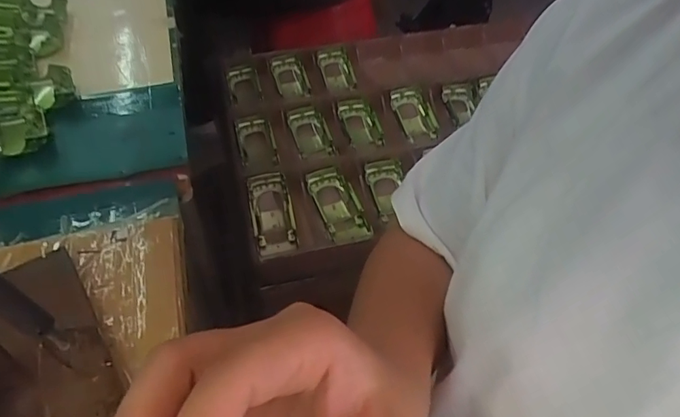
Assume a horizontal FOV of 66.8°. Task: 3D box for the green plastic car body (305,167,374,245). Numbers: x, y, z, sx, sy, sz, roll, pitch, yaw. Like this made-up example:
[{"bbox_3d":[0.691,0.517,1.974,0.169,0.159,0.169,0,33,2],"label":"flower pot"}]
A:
[{"bbox_3d":[-0.001,0.003,0.691,0.051,0.035,0.136,-15,49,-17],"label":"green plastic car body"}]

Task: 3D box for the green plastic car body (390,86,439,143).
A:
[{"bbox_3d":[0.121,-0.148,0.819,0.063,0.041,0.093,-12,49,-15],"label":"green plastic car body"}]

